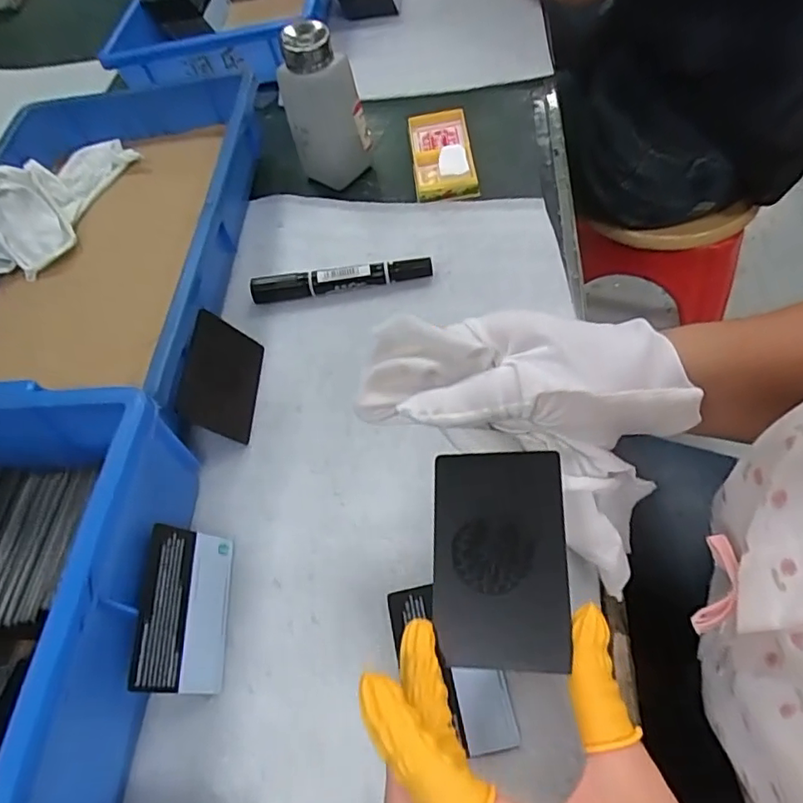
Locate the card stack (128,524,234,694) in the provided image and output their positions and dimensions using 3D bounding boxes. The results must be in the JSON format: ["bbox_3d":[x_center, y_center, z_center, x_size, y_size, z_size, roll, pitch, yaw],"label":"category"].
[{"bbox_3d":[-0.120,0.114,0.311,0.007,0.051,0.085,-29,51,32],"label":"card stack"}]

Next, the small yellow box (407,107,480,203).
[{"bbox_3d":[0.037,-0.230,0.516,0.053,0.017,0.106,-7,55,3],"label":"small yellow box"}]

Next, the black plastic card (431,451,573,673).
[{"bbox_3d":[0.039,0.062,0.228,0.052,0.005,0.084,-4,69,15],"label":"black plastic card"}]

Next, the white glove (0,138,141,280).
[{"bbox_3d":[-0.329,-0.189,0.499,0.116,0.061,0.158,12,60,14],"label":"white glove"}]

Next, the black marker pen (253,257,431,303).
[{"bbox_3d":[-0.048,-0.098,0.447,0.143,0.019,0.018,-10,55,1],"label":"black marker pen"}]

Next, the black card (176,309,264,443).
[{"bbox_3d":[-0.126,-0.019,0.394,0.004,0.055,0.086,-30,48,37],"label":"black card"}]

